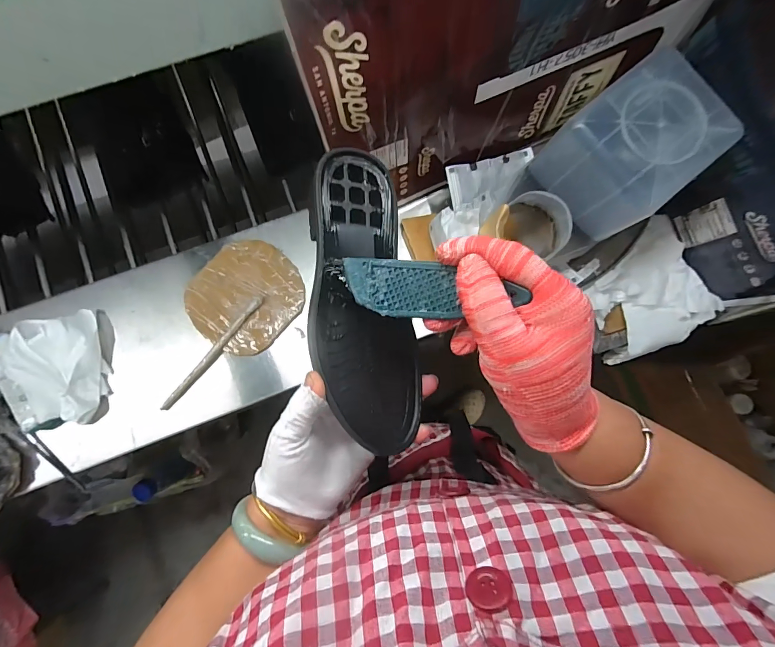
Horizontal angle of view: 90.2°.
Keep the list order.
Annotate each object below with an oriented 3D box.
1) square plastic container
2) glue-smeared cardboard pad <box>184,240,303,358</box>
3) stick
[{"bbox_3d":[0.274,-0.193,0.454,0.157,0.124,0.133,-37,85,-7],"label":"square plastic container"},{"bbox_3d":[-0.198,-0.040,0.541,0.143,0.012,0.152,37,82,3],"label":"glue-smeared cardboard pad"},{"bbox_3d":[-0.239,0.039,0.529,0.015,0.016,0.196,39,82,3],"label":"stick"}]

